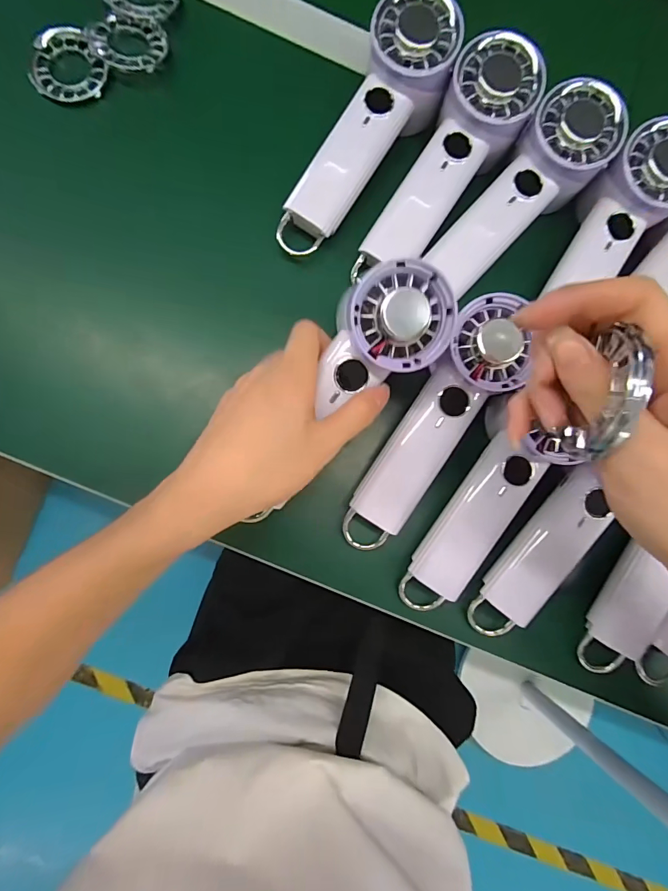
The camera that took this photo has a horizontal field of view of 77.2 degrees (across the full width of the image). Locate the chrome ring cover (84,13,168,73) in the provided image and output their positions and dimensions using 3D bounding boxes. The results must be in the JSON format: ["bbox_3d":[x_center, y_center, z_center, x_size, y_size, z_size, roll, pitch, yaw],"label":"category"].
[{"bbox_3d":[-0.160,-0.316,0.326,0.057,0.007,0.046,10,83,-4],"label":"chrome ring cover"}]

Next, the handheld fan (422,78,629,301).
[{"bbox_3d":[0.139,-0.189,0.313,0.062,0.039,0.158,46,106,1],"label":"handheld fan"}]

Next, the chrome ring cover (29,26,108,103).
[{"bbox_3d":[-0.206,-0.289,0.321,0.052,0.015,0.050,-34,87,-8],"label":"chrome ring cover"}]

